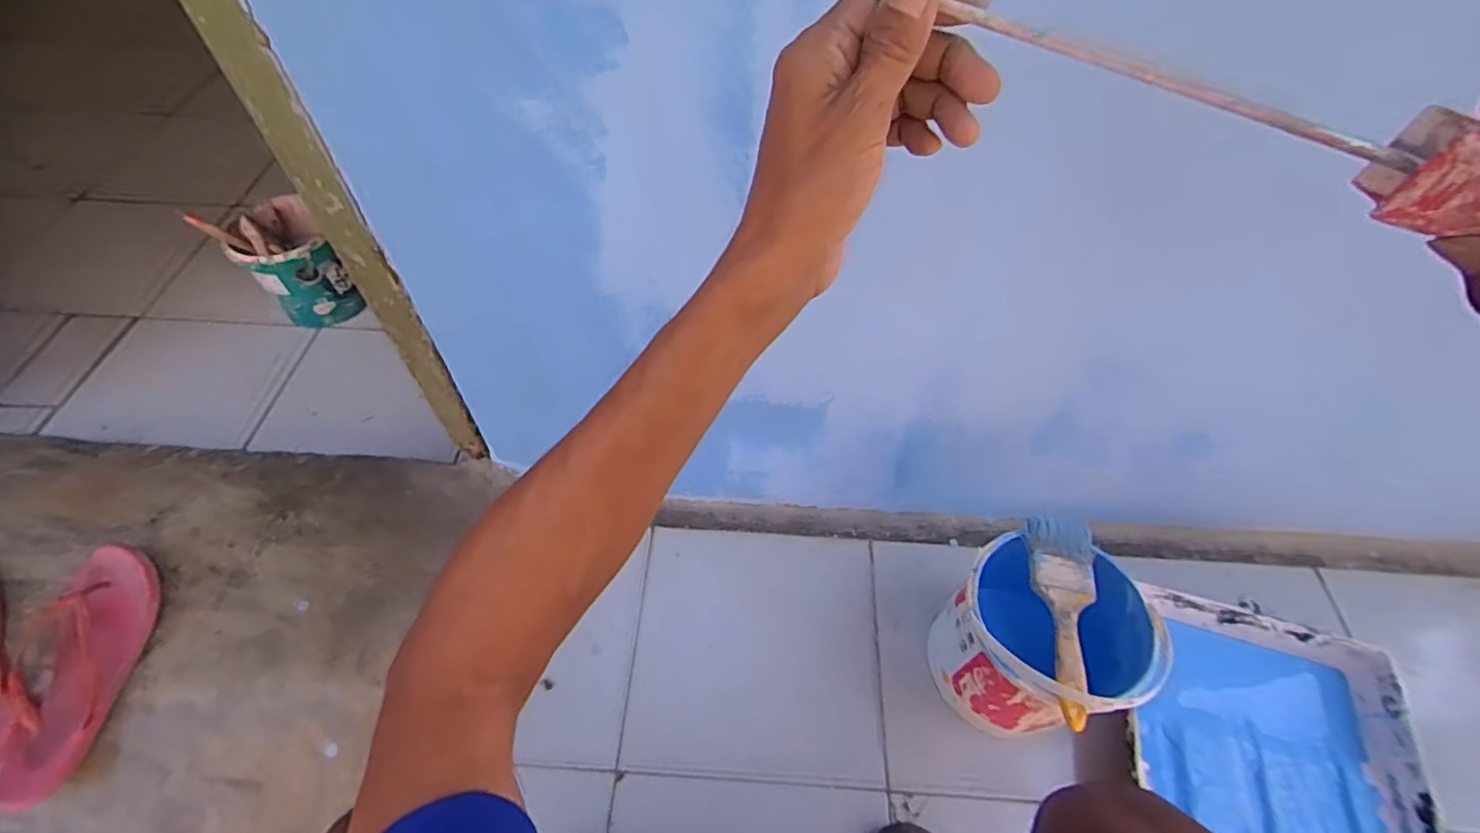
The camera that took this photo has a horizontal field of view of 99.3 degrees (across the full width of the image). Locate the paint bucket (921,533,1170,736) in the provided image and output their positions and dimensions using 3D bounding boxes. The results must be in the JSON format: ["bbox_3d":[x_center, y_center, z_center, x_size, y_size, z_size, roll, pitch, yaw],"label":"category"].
[{"bbox_3d":[0.316,0.250,0.686,0.182,0.199,0.168,15,53,6],"label":"paint bucket"}]

